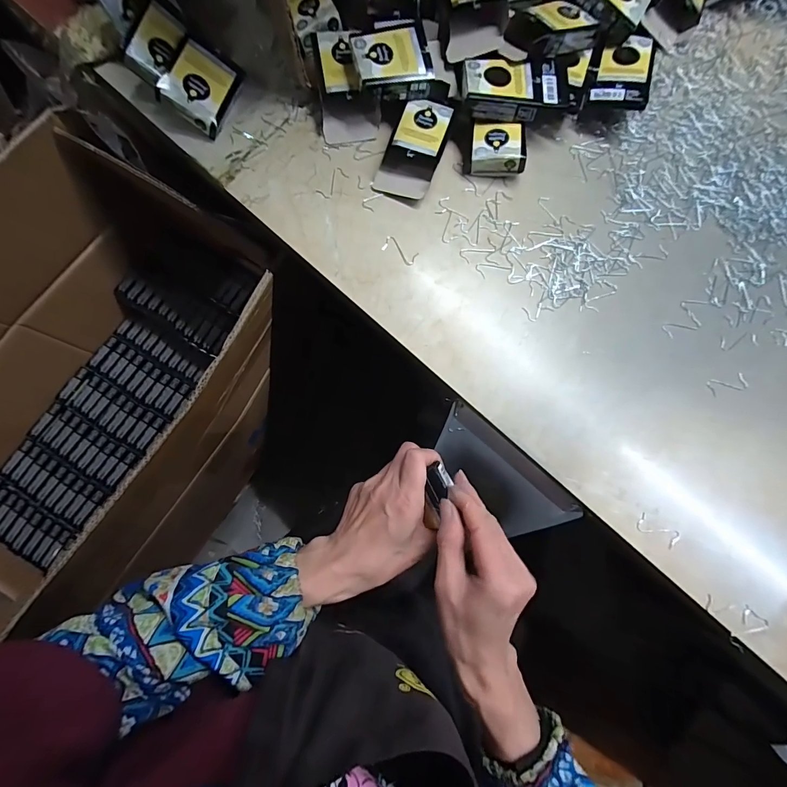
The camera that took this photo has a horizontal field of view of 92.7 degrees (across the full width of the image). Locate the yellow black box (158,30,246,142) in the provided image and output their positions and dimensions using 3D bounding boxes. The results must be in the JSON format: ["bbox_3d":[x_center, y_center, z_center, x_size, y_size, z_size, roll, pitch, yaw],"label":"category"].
[{"bbox_3d":[-0.184,-0.298,0.362,0.053,0.016,0.075,26,83,-27],"label":"yellow black box"}]

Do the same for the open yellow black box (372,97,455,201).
[{"bbox_3d":[0.022,-0.240,0.369,0.053,0.022,0.095,23,80,4],"label":"open yellow black box"}]

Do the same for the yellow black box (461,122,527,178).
[{"bbox_3d":[0.100,-0.240,0.370,0.055,0.026,0.041,6,79,1],"label":"yellow black box"}]

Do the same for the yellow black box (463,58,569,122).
[{"bbox_3d":[0.115,-0.289,0.358,0.095,0.021,0.055,0,79,0],"label":"yellow black box"}]

